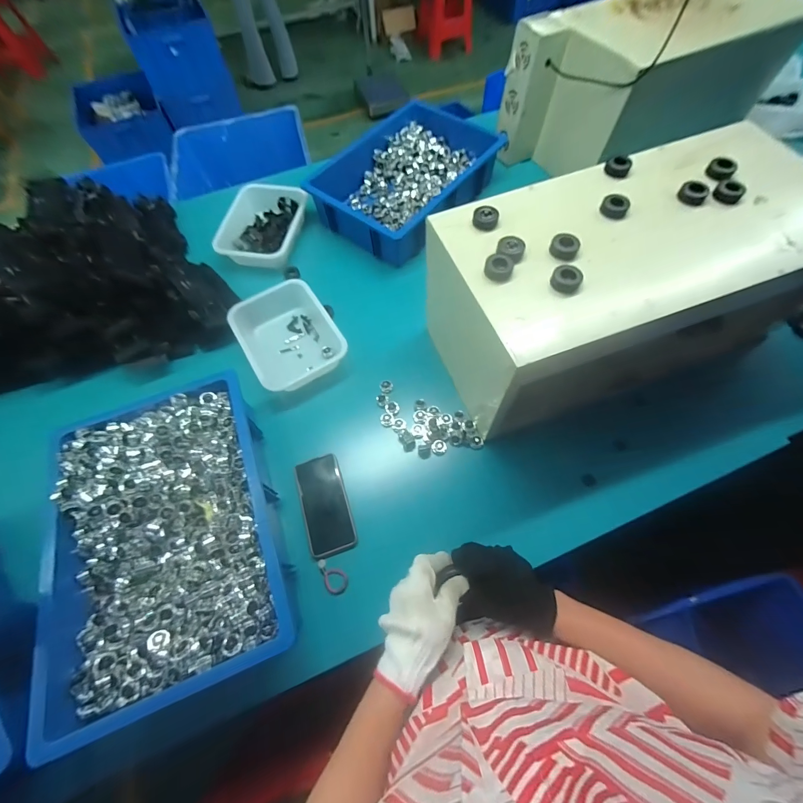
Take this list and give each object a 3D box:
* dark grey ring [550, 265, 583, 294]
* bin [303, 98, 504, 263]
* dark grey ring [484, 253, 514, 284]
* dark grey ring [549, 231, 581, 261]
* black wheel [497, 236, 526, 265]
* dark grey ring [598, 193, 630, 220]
[{"bbox_3d":[0.215,-0.160,0.456,0.037,0.016,0.033,19,67,12],"label":"dark grey ring"},{"bbox_3d":[0.012,-0.605,0.942,0.367,0.104,0.502,36,71,18],"label":"bin"},{"bbox_3d":[0.131,-0.179,0.471,0.038,0.014,0.039,-1,64,2],"label":"dark grey ring"},{"bbox_3d":[0.224,-0.213,0.481,0.037,0.016,0.035,-1,64,2],"label":"dark grey ring"},{"bbox_3d":[0.151,-0.210,0.484,0.037,0.016,0.037,-1,64,2],"label":"black wheel"},{"bbox_3d":[0.314,-0.287,0.514,0.039,0.014,0.039,-1,64,2],"label":"dark grey ring"}]

